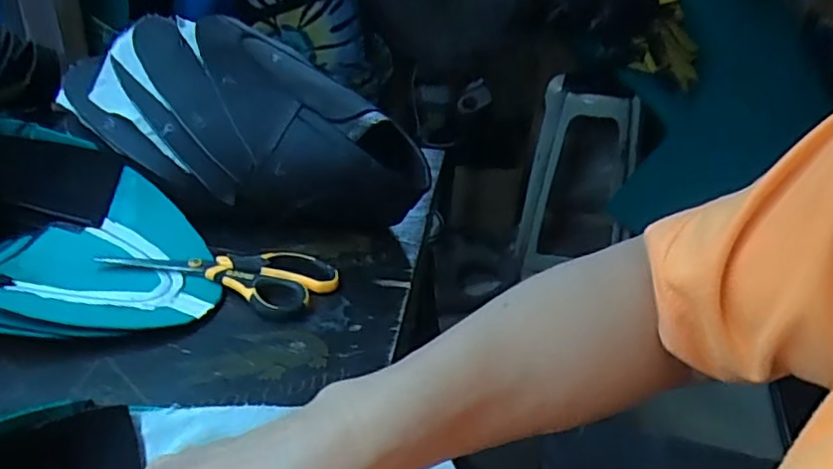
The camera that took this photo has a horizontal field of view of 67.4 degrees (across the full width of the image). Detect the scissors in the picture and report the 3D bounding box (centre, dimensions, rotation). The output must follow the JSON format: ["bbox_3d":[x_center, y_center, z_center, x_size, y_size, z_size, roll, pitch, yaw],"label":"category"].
[{"bbox_3d":[-0.167,0.028,0.549,0.195,0.016,0.081,8,29,10],"label":"scissors"}]

